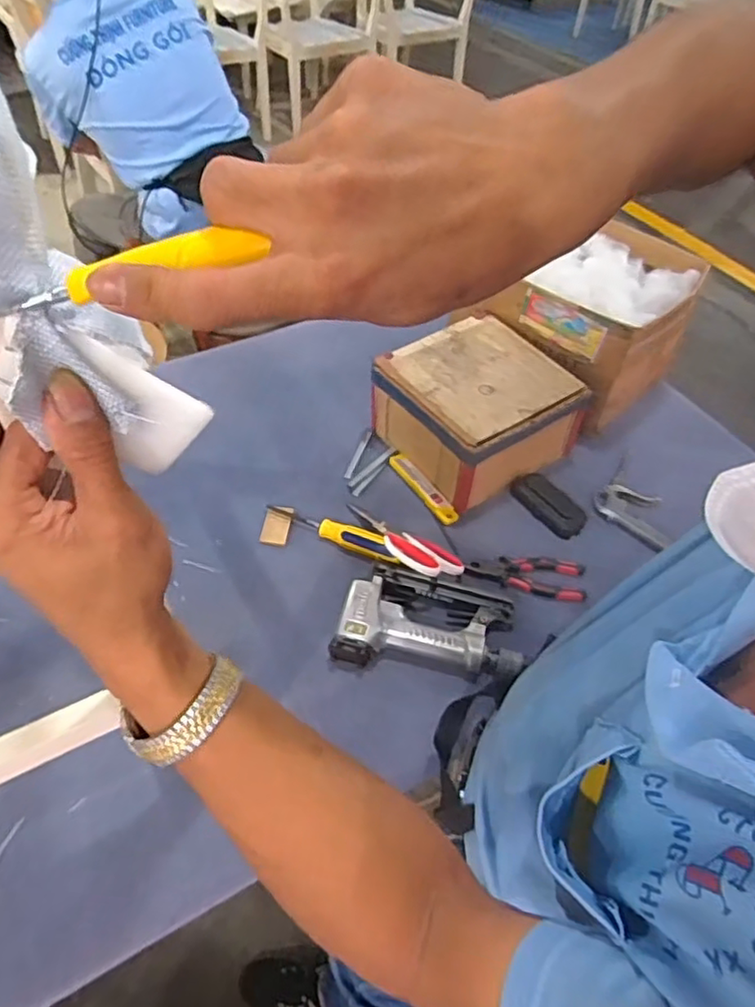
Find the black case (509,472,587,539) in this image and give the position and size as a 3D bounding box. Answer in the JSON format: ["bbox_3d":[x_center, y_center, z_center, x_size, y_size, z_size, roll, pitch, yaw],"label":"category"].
[{"bbox_3d":[0.237,0.000,0.892,0.057,0.024,0.108,-36,60,-29],"label":"black case"}]

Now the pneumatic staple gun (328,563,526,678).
[{"bbox_3d":[0.065,0.142,0.756,0.208,0.036,0.128,12,50,6],"label":"pneumatic staple gun"}]

